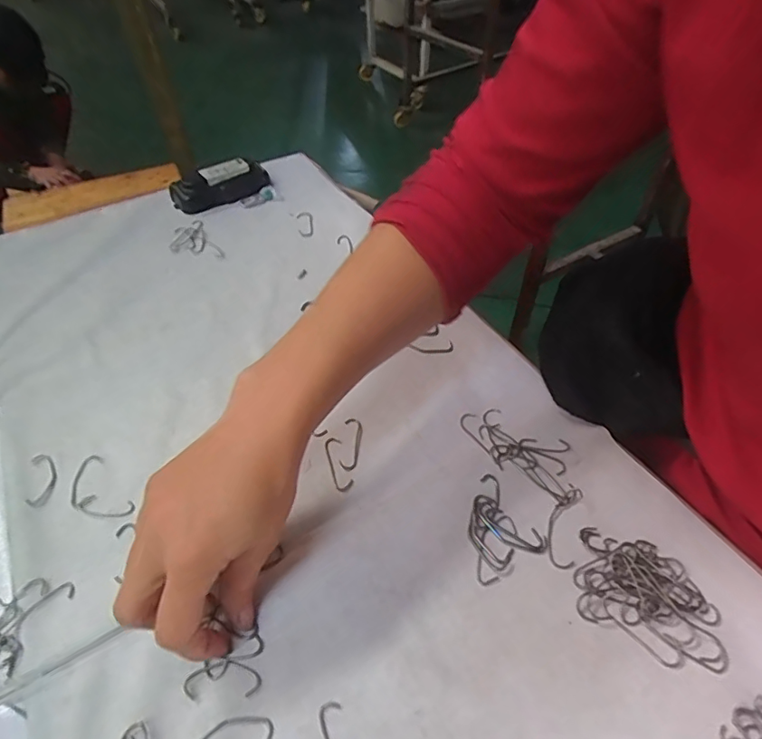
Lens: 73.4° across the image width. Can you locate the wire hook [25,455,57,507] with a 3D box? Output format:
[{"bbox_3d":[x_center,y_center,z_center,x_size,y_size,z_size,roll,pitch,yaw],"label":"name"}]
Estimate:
[{"bbox_3d":[-0.223,0.072,0.338,0.018,0.004,0.039,-12,50,-10],"label":"wire hook"}]

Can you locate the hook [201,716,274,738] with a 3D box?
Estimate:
[{"bbox_3d":[-0.072,0.177,0.246,0.039,0.004,0.017,-13,50,-11],"label":"hook"}]

